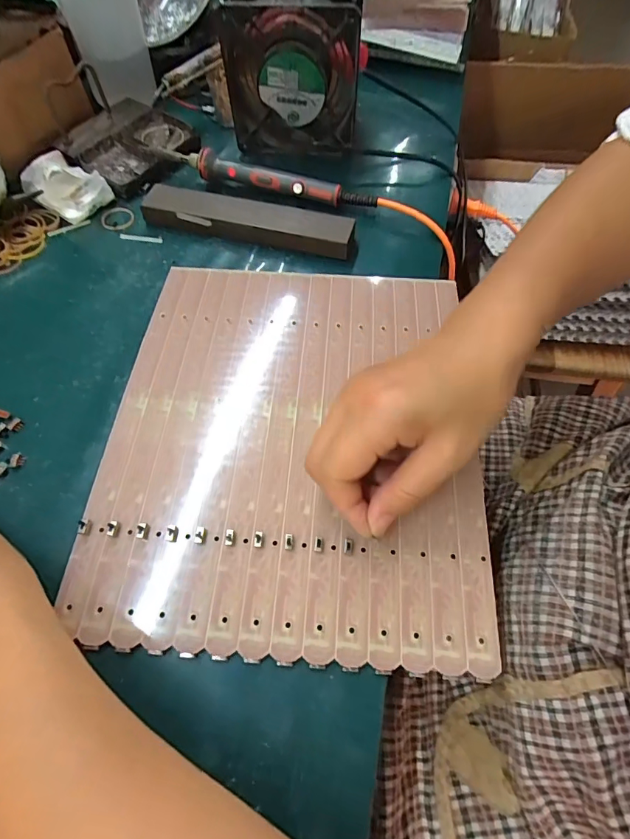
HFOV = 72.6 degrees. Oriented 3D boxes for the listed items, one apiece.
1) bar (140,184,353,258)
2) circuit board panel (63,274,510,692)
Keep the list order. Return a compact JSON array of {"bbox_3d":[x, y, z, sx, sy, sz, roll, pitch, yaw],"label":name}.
[{"bbox_3d":[-0.060,-0.176,0.382,0.188,0.023,0.030,13,61,9],"label":"bar"},{"bbox_3d":[-0.015,0.002,0.291,0.234,0.011,0.280,2,60,3],"label":"circuit board panel"}]

